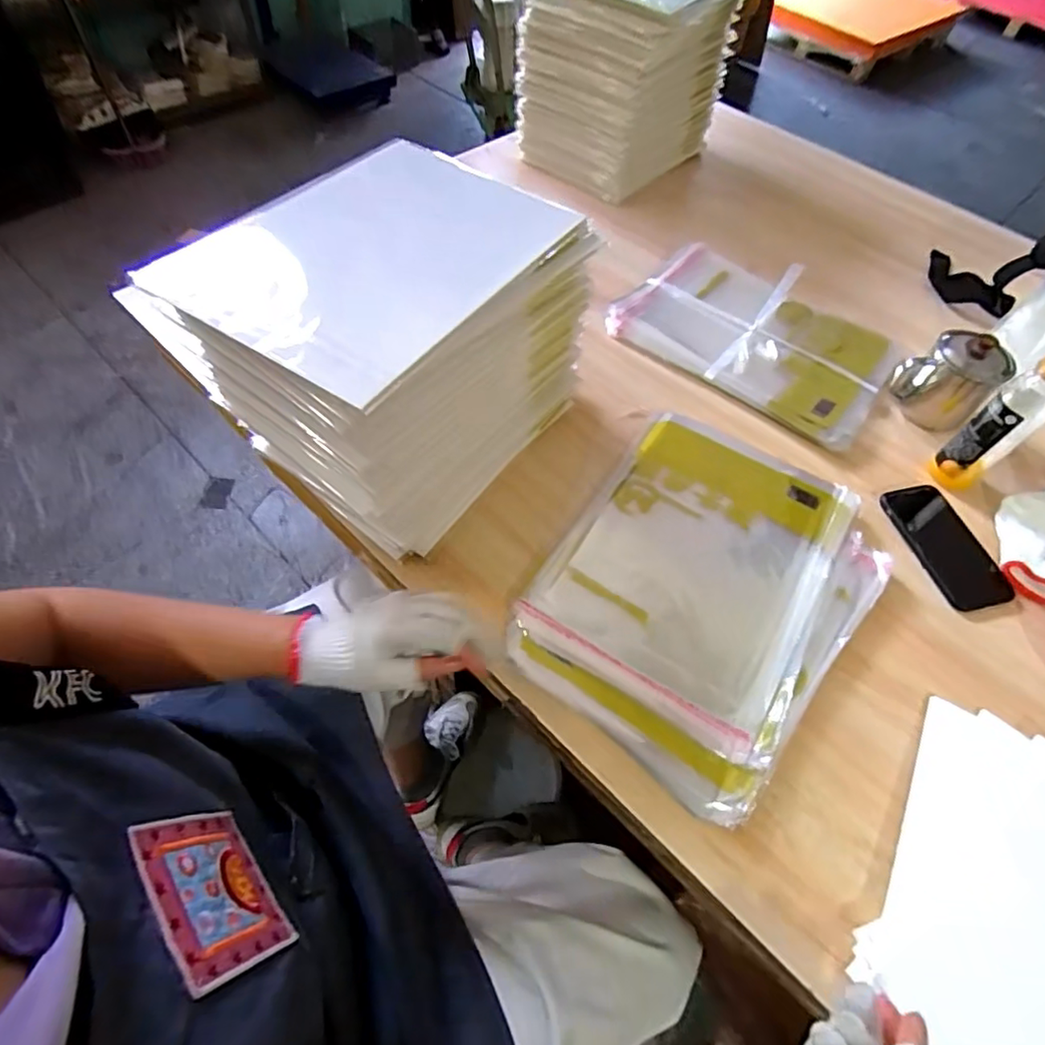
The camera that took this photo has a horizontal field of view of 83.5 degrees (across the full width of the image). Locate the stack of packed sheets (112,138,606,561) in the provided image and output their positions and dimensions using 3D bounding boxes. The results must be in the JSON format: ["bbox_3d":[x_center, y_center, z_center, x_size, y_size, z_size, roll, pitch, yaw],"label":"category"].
[{"bbox_3d":[-0.106,-0.161,0.565,0.212,0.232,0.305,34,62,17],"label":"stack of packed sheets"}]

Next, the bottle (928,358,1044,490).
[{"bbox_3d":[0.512,-0.106,0.623,0.050,0.166,0.052,-36,67,-23],"label":"bottle"}]

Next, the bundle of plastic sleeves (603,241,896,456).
[{"bbox_3d":[0.319,-0.260,0.803,0.351,0.025,0.250,35,62,17],"label":"bundle of plastic sleeves"}]

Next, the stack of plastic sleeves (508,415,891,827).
[{"bbox_3d":[0.180,0.054,0.586,0.269,0.027,0.376,36,62,17],"label":"stack of plastic sleeves"}]

